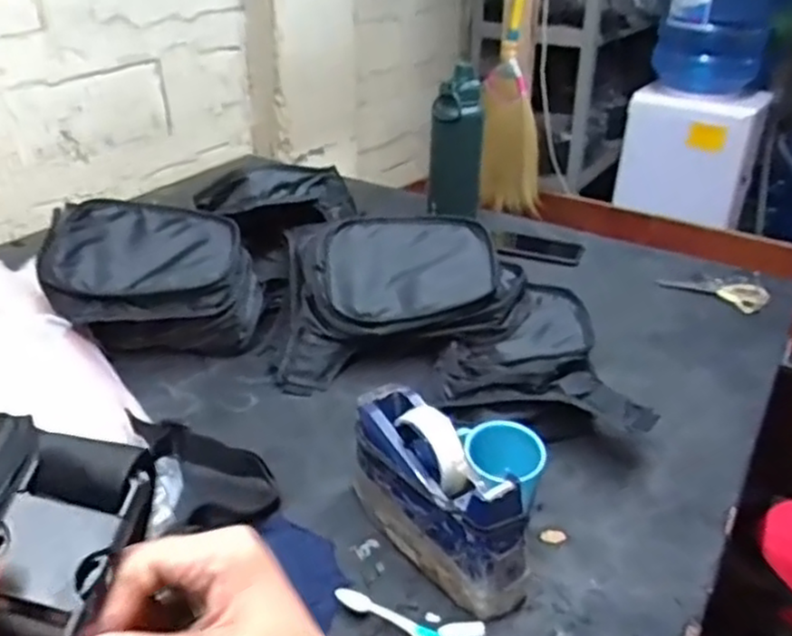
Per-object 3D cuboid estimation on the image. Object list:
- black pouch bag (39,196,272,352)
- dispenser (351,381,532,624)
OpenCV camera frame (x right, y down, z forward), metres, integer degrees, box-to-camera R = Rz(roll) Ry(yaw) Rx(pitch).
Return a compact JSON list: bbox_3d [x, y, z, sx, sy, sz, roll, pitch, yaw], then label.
[{"bbox_3d":[-0.317,-0.049,0.960,0.258,0.166,0.153,-1,29,-4],"label":"black pouch bag"},{"bbox_3d":[0.035,0.159,0.656,0.066,0.116,0.206,-19,35,-32],"label":"dispenser"}]

